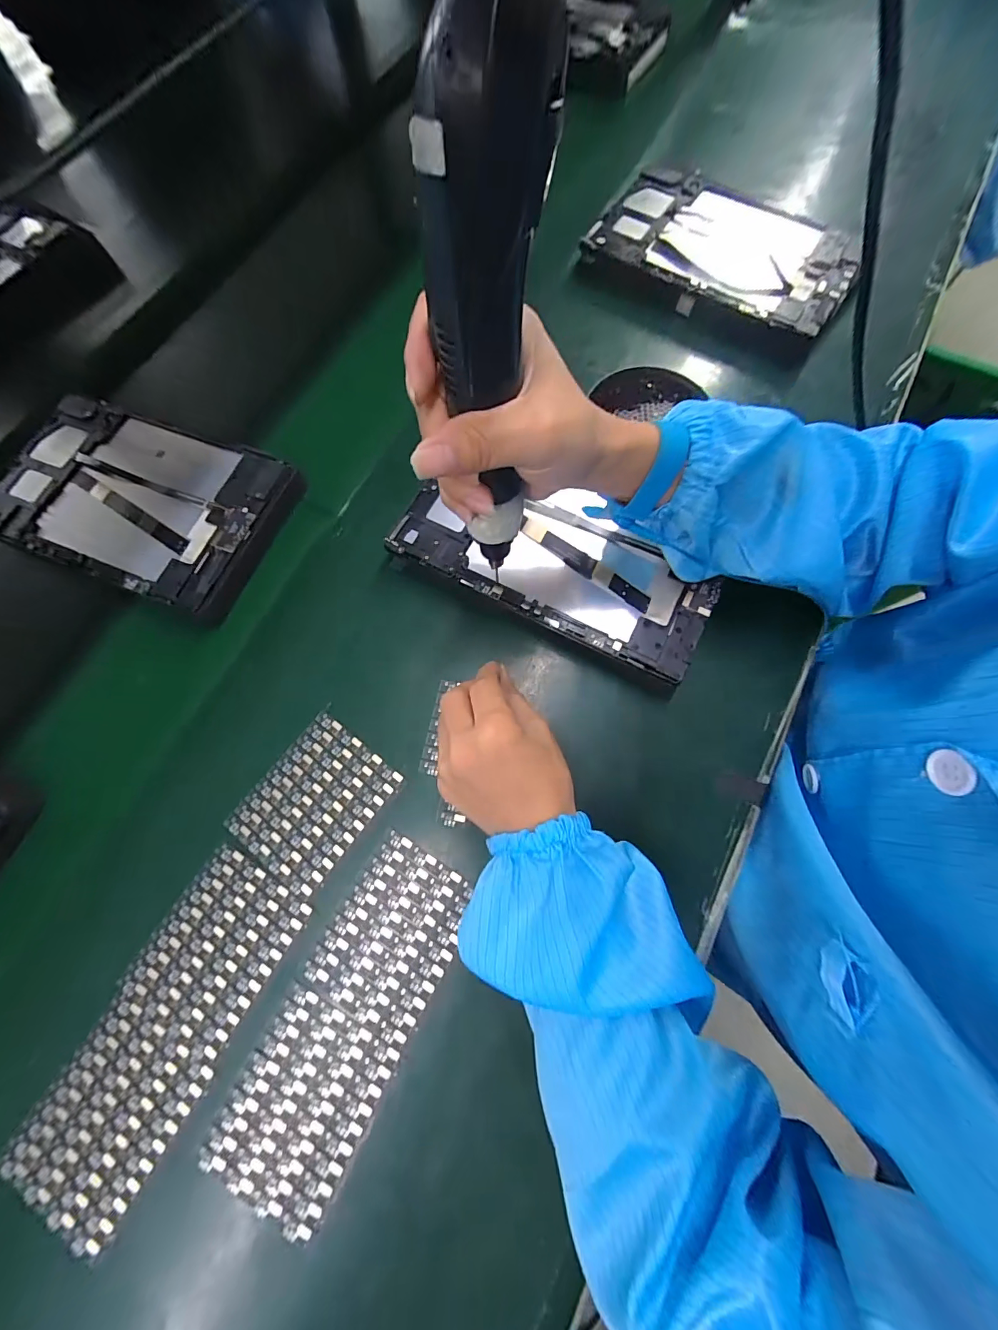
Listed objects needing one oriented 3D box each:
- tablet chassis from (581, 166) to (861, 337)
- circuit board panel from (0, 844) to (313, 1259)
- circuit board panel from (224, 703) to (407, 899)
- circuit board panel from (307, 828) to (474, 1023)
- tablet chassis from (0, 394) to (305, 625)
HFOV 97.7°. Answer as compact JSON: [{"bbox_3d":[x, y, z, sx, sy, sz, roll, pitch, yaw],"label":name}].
[{"bbox_3d":[0.222,-0.413,0.432,0.240,0.015,0.151,26,77,8],"label":"tablet chassis"},{"bbox_3d":[-0.207,0.224,0.271,0.081,0.004,0.200,28,76,9],"label":"circuit board panel"},{"bbox_3d":[-0.130,0.096,0.308,0.082,0.004,0.100,36,76,11],"label":"circuit board panel"},{"bbox_3d":[-0.066,0.173,0.283,0.075,0.004,0.100,28,76,9],"label":"circuit board panel"},{"bbox_3d":[-0.317,-0.145,0.375,0.279,0.027,0.150,21,74,7],"label":"tablet chassis"}]

